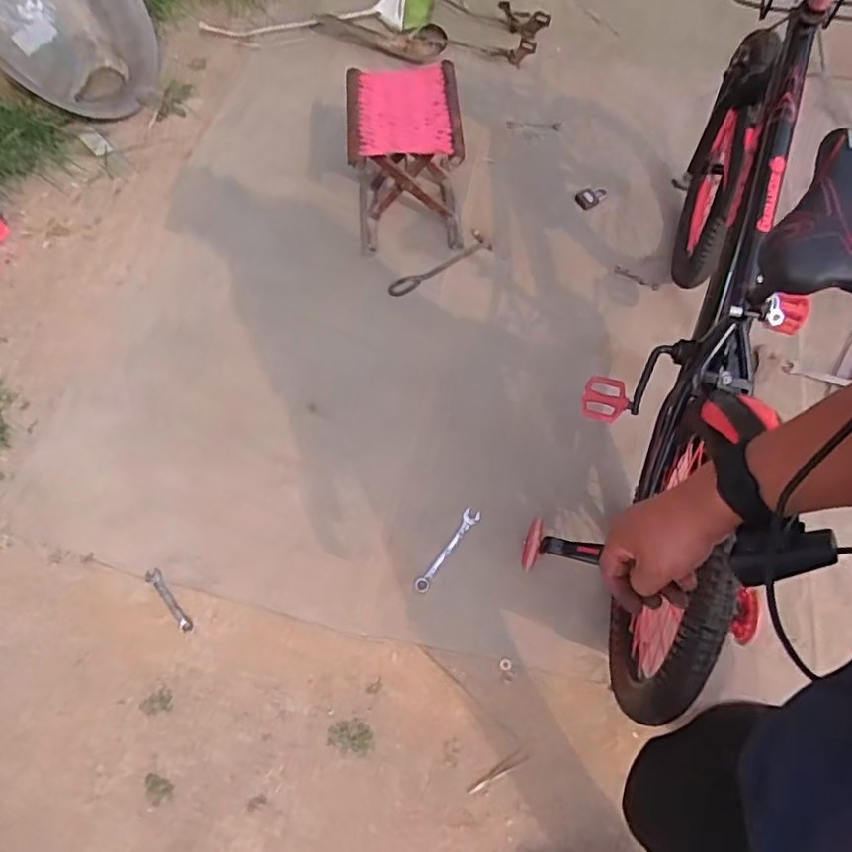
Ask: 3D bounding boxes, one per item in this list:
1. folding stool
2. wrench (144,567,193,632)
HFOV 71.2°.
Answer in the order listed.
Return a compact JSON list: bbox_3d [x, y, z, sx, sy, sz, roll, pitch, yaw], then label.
[{"bbox_3d":[-0.057,-0.684,1.515,0.276,0.294,0.301,-6,64,-4],"label":"folding stool"},{"bbox_3d":[-0.513,0.347,1.188,0.028,0.005,0.154,-39,65,-18],"label":"wrench"}]

